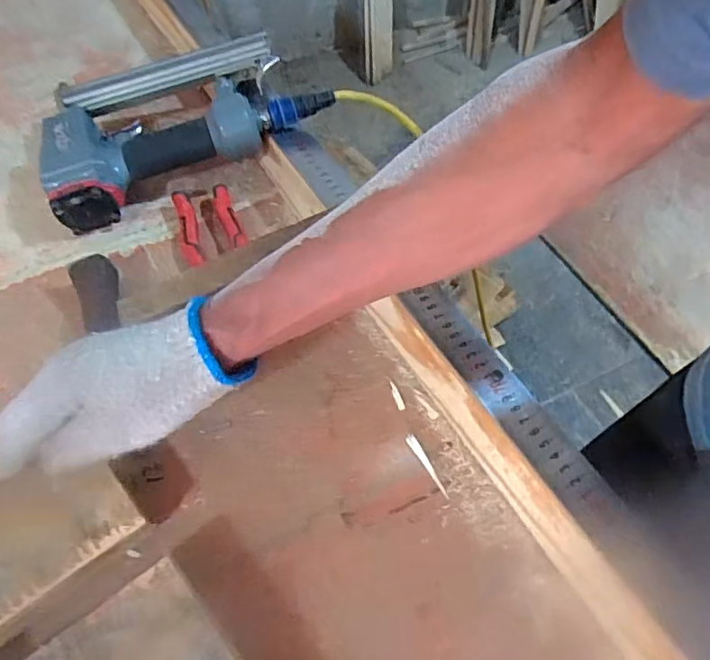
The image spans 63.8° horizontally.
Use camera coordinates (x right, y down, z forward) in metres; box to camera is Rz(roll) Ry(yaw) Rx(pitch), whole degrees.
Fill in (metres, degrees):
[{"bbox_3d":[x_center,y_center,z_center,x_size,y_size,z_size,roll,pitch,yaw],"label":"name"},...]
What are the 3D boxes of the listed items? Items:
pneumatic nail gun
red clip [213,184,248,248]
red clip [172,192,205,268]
[{"bbox_3d":[-0.176,-0.205,0.563,0.264,0.091,0.152,-22,60,-19],"label":"pneumatic nail gun"},{"bbox_3d":[-0.119,-0.107,0.538,0.015,0.021,0.070,-18,58,-16],"label":"red clip"},{"bbox_3d":[-0.153,-0.087,0.523,0.018,0.026,0.091,-13,57,-13],"label":"red clip"}]

